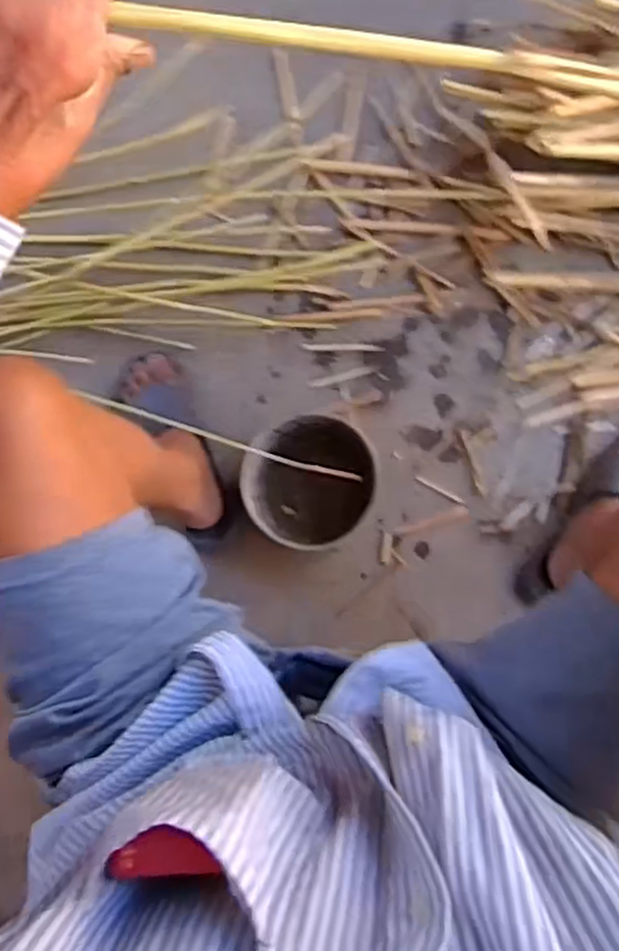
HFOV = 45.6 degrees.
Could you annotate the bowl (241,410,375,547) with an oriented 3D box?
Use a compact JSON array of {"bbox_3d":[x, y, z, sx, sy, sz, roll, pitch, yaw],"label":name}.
[{"bbox_3d":[0.002,0.009,0.895,0.149,0.087,0.157,0,87,8],"label":"bowl"}]

